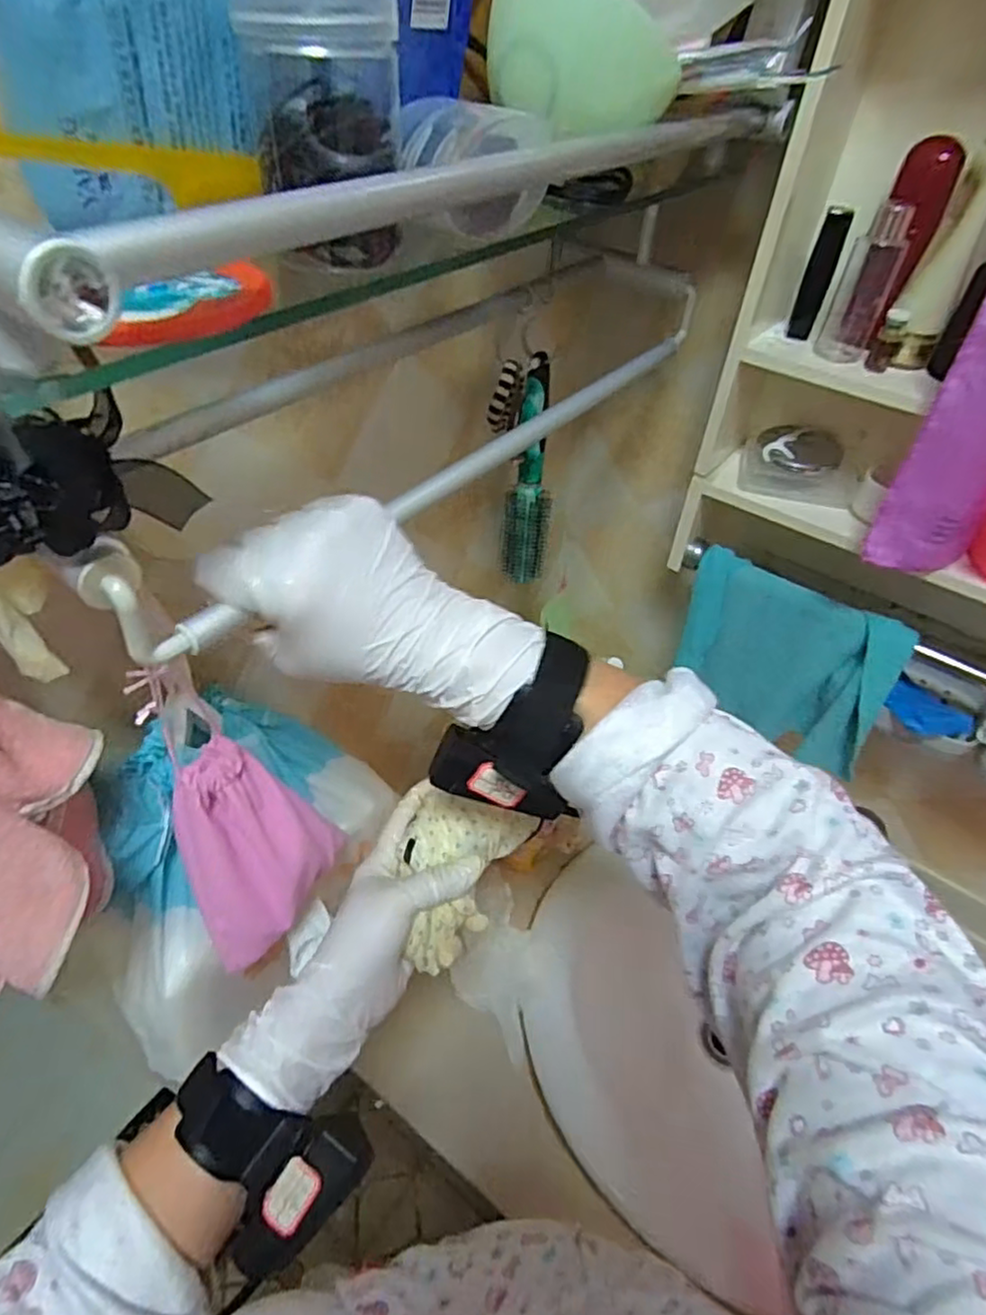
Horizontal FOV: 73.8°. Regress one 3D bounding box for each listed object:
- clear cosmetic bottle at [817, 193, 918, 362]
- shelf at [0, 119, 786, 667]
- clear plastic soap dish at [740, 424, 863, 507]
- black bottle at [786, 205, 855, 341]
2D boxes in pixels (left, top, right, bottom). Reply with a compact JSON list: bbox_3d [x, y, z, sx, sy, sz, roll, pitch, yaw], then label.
[{"bbox_3d":[0.259,-0.260,0.457,0.033,0.098,0.034,17,47,12],"label":"clear cosmetic bottle"},{"bbox_3d":[-0.048,-0.183,0.385,0.161,0.158,0.497,26,40,20],"label":"shelf"},{"bbox_3d":[0.257,-0.166,0.558,0.091,0.041,0.058,10,46,5],"label":"clear plastic soap dish"},{"bbox_3d":[0.234,-0.273,0.471,0.019,0.080,0.013,21,48,16],"label":"black bottle"}]

